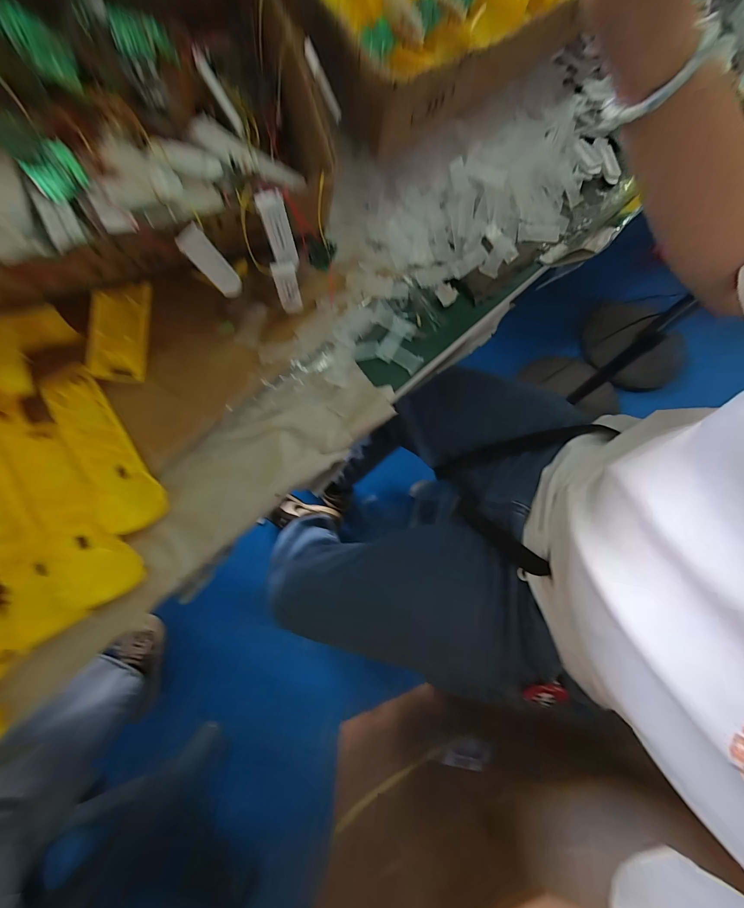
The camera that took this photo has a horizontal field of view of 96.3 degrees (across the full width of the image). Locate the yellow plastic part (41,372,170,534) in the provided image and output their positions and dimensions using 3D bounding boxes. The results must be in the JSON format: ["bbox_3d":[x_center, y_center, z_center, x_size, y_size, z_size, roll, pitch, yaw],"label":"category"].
[{"bbox_3d":[-0.246,-0.004,0.303,0.049,0.019,0.161,-35,78,-9],"label":"yellow plastic part"}]

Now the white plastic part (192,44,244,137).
[{"bbox_3d":[-0.126,-0.297,0.273,0.008,0.010,0.056,-41,120,-10],"label":"white plastic part"}]

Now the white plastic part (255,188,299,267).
[{"bbox_3d":[-0.076,-0.184,0.274,0.020,0.055,0.004,-26,61,-10],"label":"white plastic part"}]

